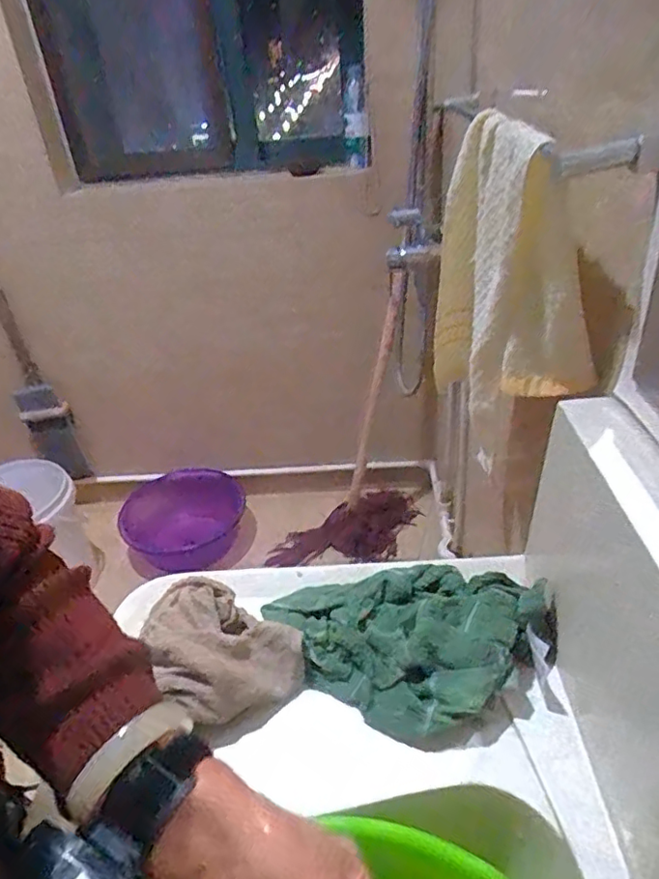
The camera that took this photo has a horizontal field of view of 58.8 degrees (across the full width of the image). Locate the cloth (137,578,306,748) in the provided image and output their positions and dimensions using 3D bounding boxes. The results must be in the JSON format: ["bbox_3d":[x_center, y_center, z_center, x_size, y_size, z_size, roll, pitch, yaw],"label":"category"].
[{"bbox_3d":[-0.092,0.175,0.490,0.136,0.029,0.098,40,46,21],"label":"cloth"}]

